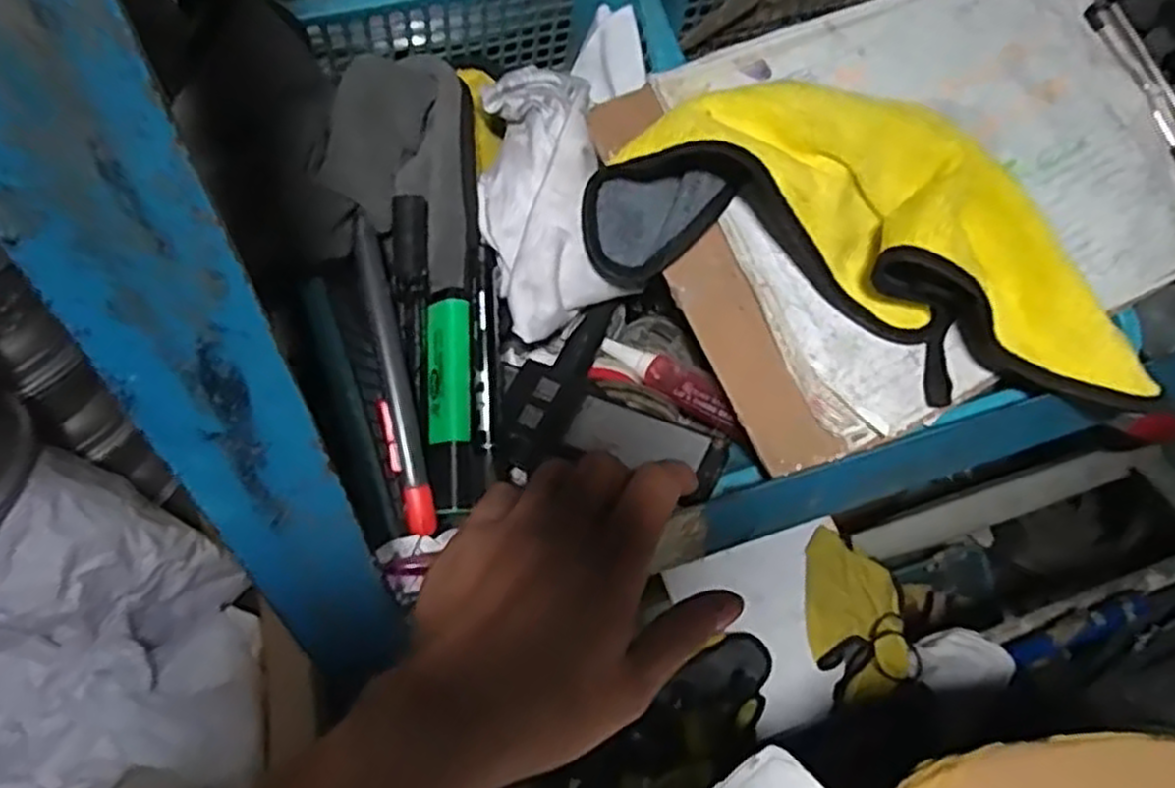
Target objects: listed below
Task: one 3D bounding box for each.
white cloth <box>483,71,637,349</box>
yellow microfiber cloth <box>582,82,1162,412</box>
[{"bbox_3d":[-0.019,-0.098,0.402,0.070,0.044,0.135,-3,93,-1],"label":"white cloth"},{"bbox_3d":[0.146,-0.079,0.387,0.284,0.087,0.101,19,52,-3],"label":"yellow microfiber cloth"}]

